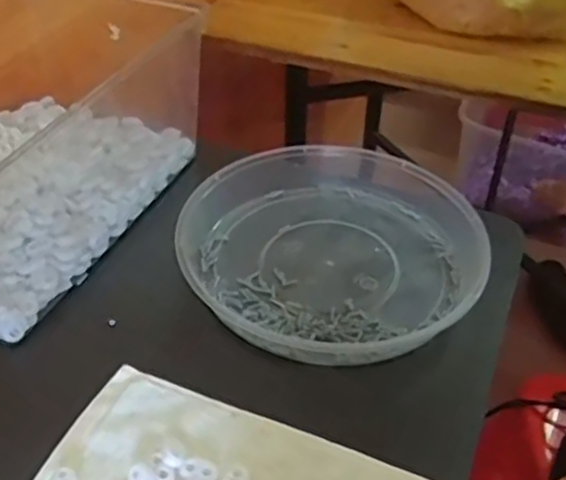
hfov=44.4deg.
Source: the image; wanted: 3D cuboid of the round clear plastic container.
[{"bbox_3d":[0.039,0.010,0.550,0.222,0.052,0.218,1,41,-1],"label":"round clear plastic container"}]

